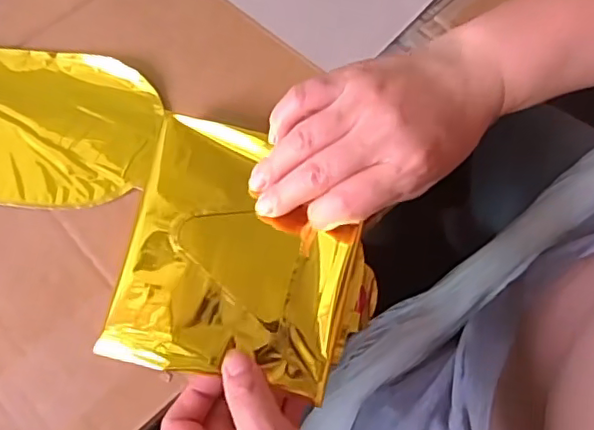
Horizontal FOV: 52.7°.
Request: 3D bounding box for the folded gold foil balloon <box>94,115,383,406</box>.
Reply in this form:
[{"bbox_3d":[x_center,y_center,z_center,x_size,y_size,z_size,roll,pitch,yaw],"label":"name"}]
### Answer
[{"bbox_3d":[-0.025,0.025,0.343,0.138,0.036,0.138,13,70,4],"label":"folded gold foil balloon"}]

